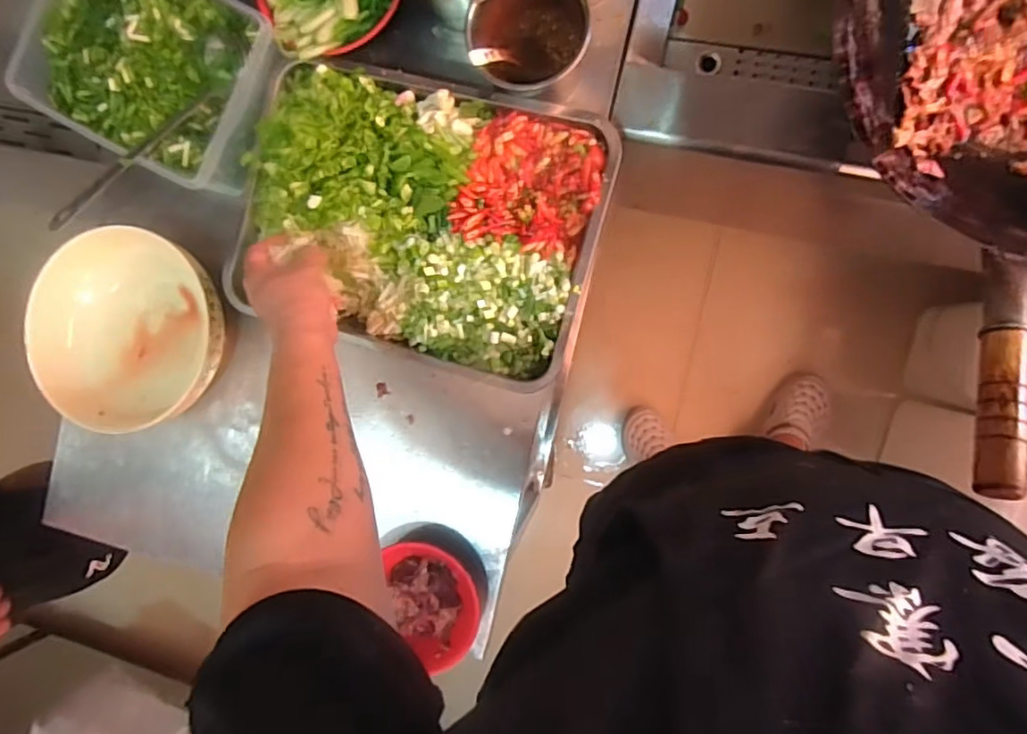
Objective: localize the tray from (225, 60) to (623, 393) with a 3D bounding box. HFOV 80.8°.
[{"bbox_3d":[-0.106,-0.155,0.633,0.375,0.060,0.278,17,95,8],"label":"tray"}]

